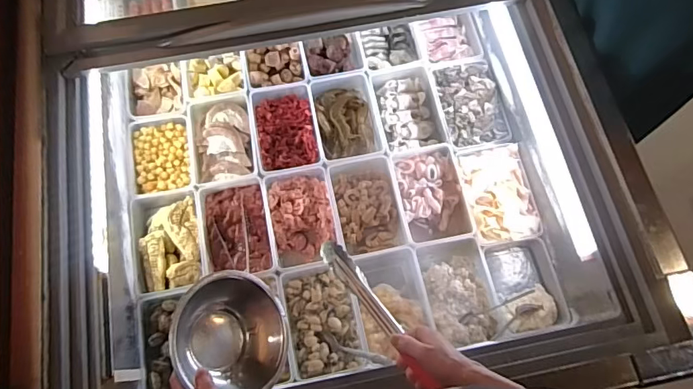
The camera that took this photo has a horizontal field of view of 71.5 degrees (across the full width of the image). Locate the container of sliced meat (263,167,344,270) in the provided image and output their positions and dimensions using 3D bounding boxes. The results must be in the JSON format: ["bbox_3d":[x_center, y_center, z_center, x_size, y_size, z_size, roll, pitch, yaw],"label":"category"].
[{"bbox_3d":[-0.082,0.042,0.914,0.127,0.073,0.175,-12,72,-3],"label":"container of sliced meat"}]

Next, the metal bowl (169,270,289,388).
[{"bbox_3d":[-0.159,0.189,0.630,0.164,0.072,0.161,18,62,-37],"label":"metal bowl"}]

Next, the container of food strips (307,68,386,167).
[{"bbox_3d":[0.002,-0.148,0.969,0.125,0.052,0.193,-11,71,-3],"label":"container of food strips"}]

